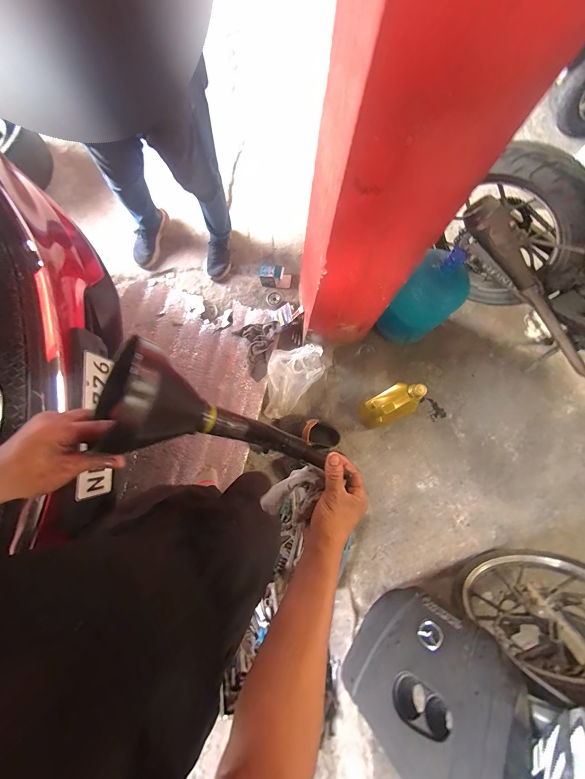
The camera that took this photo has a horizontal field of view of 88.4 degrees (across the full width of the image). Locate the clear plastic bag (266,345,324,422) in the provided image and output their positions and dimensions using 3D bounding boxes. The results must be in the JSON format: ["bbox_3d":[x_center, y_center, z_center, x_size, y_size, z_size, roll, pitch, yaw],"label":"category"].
[{"bbox_3d":[-0.022,-0.055,1.303,0.210,0.102,0.353,41,80,7],"label":"clear plastic bag"}]

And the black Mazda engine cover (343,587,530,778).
[{"bbox_3d":[0.386,0.883,0.894,0.113,0.527,0.454,34,71,-20],"label":"black Mazda engine cover"}]

